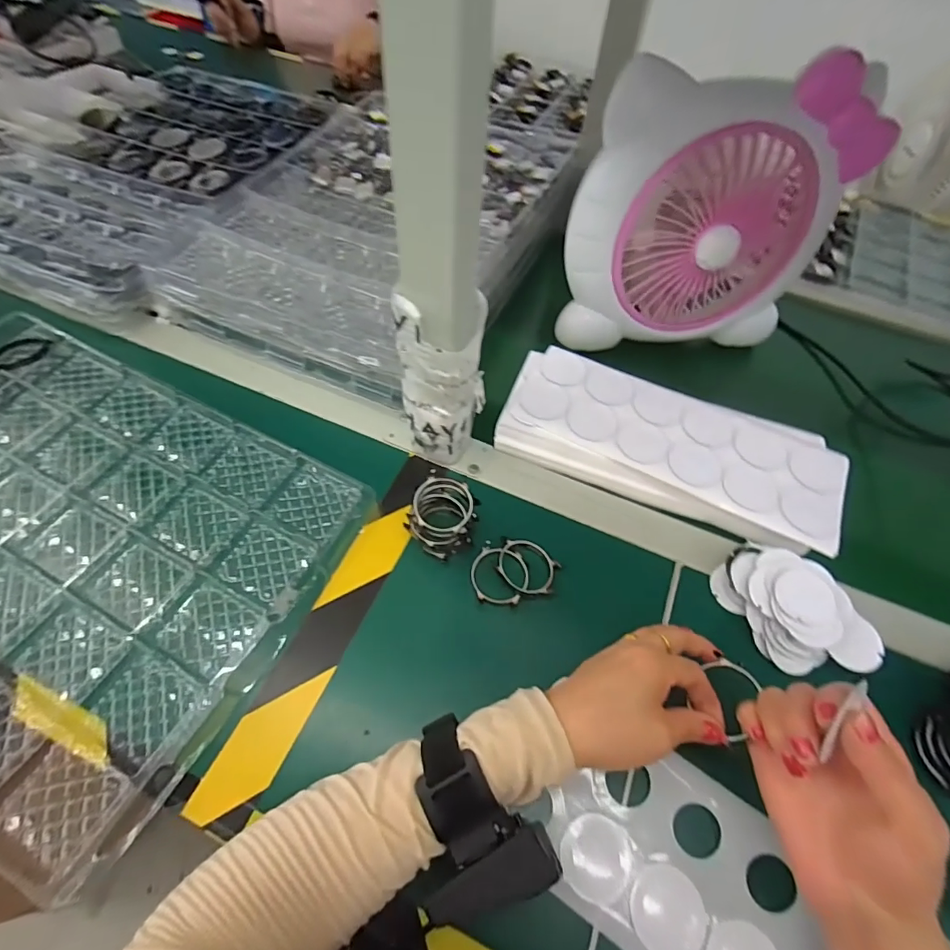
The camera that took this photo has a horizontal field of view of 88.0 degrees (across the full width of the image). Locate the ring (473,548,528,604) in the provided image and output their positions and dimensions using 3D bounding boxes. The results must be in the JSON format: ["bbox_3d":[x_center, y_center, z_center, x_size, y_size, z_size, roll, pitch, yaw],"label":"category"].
[{"bbox_3d":[0.021,0.079,0.386,0.043,0.007,0.044,2,56,-4],"label":"ring"}]

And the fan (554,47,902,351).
[{"bbox_3d":[0.217,-0.238,0.473,0.248,0.228,0.088,-9,57,-11],"label":"fan"}]

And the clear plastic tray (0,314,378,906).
[{"bbox_3d":[-0.338,0.038,0.384,0.441,0.021,0.302,26,57,12],"label":"clear plastic tray"}]

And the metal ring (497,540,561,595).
[{"bbox_3d":[0.042,0.072,0.389,0.047,0.013,0.044,2,56,-4],"label":"metal ring"}]

